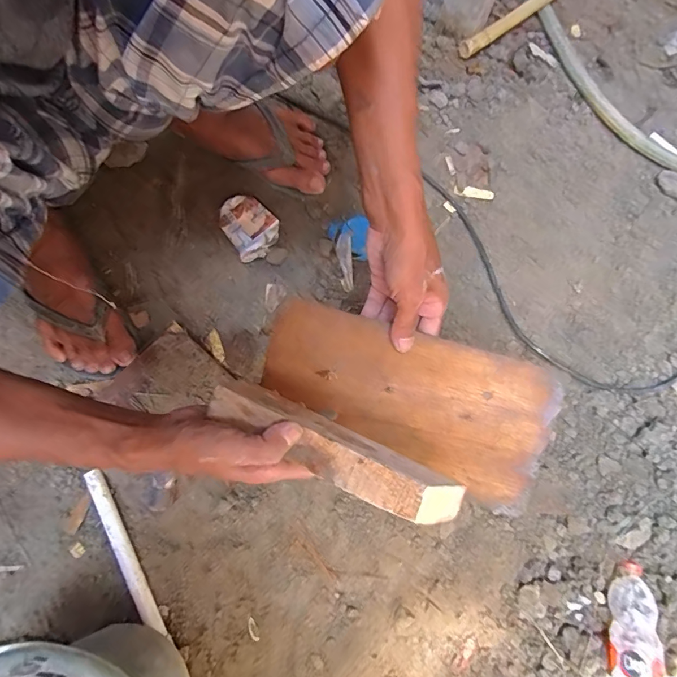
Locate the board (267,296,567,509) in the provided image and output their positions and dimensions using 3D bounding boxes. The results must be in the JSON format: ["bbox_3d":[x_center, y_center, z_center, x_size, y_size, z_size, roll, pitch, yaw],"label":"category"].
[{"bbox_3d":[0.060,0.057,0.448,0.292,0.009,0.133,19,94,11],"label":"board"}]

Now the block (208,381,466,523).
[{"bbox_3d":[-0.003,0.096,0.366,0.223,0.045,0.044,25,80,11],"label":"block"}]

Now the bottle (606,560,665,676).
[{"bbox_3d":[0.350,0.337,0.514,0.045,0.048,0.116,15,64,3],"label":"bottle"}]

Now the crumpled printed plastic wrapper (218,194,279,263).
[{"bbox_3d":[-0.129,-0.163,0.620,0.073,0.022,0.092,-33,84,-6],"label":"crumpled printed plastic wrapper"}]

